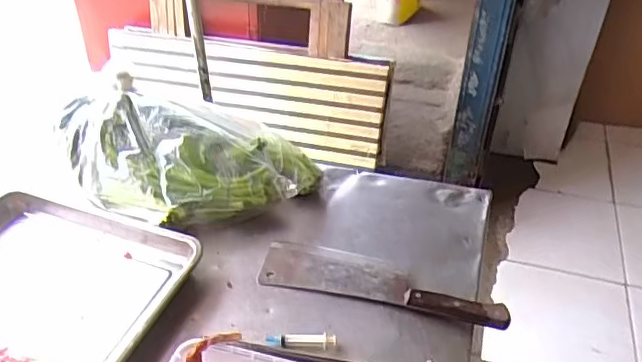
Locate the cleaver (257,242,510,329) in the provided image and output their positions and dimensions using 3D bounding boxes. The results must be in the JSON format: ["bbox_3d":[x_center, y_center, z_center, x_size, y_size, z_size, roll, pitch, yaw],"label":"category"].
[{"bbox_3d":[0.086,0.150,0.841,0.361,0.026,0.082,13,39,14],"label":"cleaver"}]

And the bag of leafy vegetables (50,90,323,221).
[{"bbox_3d":[-0.229,-0.037,0.981,0.437,0.146,0.215,1,38,-1],"label":"bag of leafy vegetables"}]

